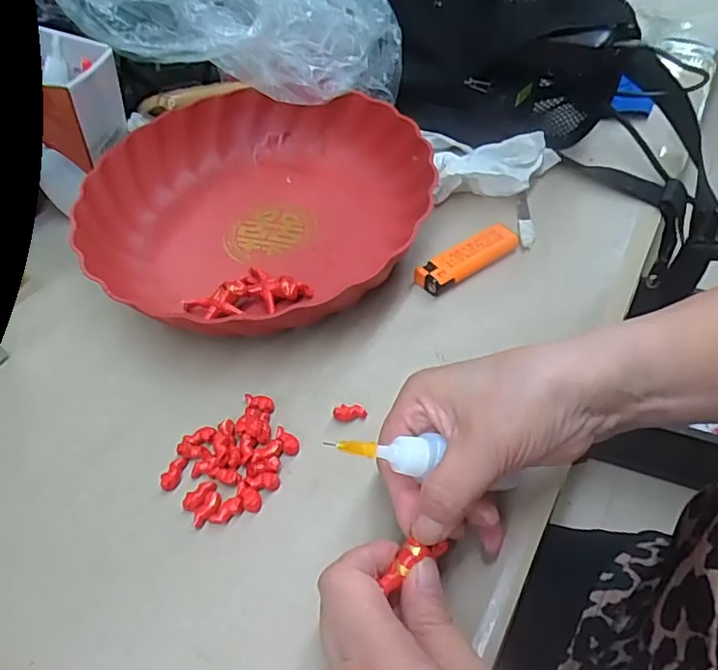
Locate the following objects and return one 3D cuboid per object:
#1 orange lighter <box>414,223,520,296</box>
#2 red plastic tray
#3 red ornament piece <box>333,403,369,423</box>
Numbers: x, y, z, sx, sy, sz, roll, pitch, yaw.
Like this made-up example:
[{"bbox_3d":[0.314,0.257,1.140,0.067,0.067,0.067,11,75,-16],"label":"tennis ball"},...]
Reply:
[{"bbox_3d":[0.077,-0.053,0.384,0.081,0.011,0.025,-33,56,-22],"label":"orange lighter"},{"bbox_3d":[-0.077,-0.095,0.409,0.228,0.055,0.234,27,57,23],"label":"red plastic tray"},{"bbox_3d":[-0.005,0.044,0.316,0.019,0.005,0.009,-8,51,-3],"label":"red ornament piece"}]

